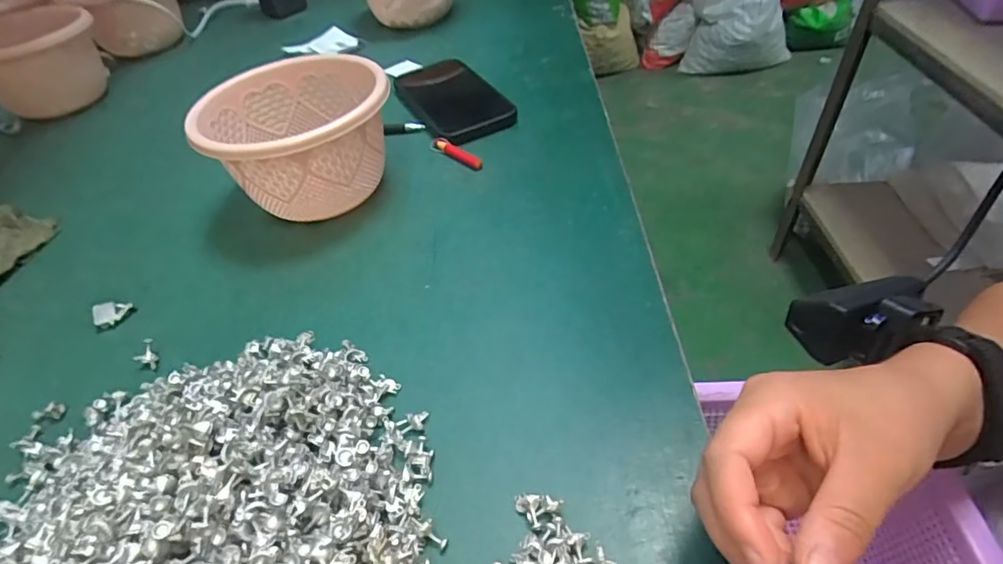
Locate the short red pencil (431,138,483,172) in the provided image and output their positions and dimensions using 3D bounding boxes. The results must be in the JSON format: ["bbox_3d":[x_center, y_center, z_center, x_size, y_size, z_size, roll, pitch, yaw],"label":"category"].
[{"bbox_3d":[-0.042,-0.116,0.482,0.010,0.011,0.069,-36,51,-26],"label":"short red pencil"}]

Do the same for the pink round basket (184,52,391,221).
[{"bbox_3d":[-0.158,-0.111,0.435,0.133,0.090,0.132,-4,44,4],"label":"pink round basket"}]

